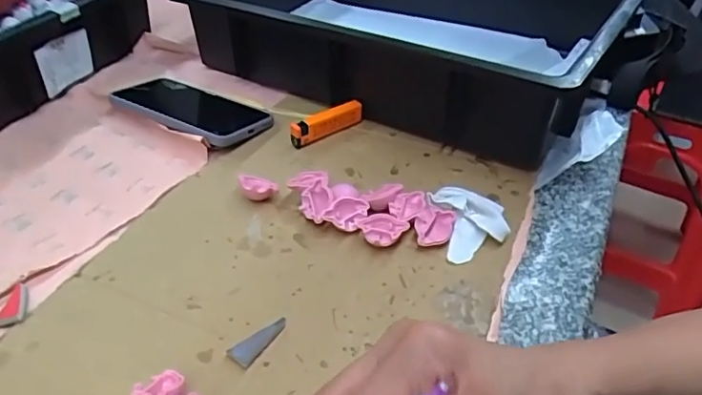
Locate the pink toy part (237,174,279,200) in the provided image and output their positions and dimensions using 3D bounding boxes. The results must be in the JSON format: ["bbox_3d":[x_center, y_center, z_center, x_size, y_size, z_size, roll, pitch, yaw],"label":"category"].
[{"bbox_3d":[-0.074,-0.007,0.447,0.027,0.023,0.019,-14,42,-19],"label":"pink toy part"}]

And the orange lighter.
[{"bbox_3d":[-0.021,-0.070,0.526,0.082,0.027,0.014,-25,46,-29],"label":"orange lighter"}]

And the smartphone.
[{"bbox_3d":[-0.153,-0.086,0.546,0.147,0.017,0.084,22,31,23],"label":"smartphone"}]

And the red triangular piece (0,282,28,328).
[{"bbox_3d":[-0.223,0.070,0.364,0.019,0.004,0.036,-12,41,-16],"label":"red triangular piece"}]

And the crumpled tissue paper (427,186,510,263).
[{"bbox_3d":[0.092,0.017,0.430,0.055,0.026,0.060,-11,41,-15],"label":"crumpled tissue paper"}]

